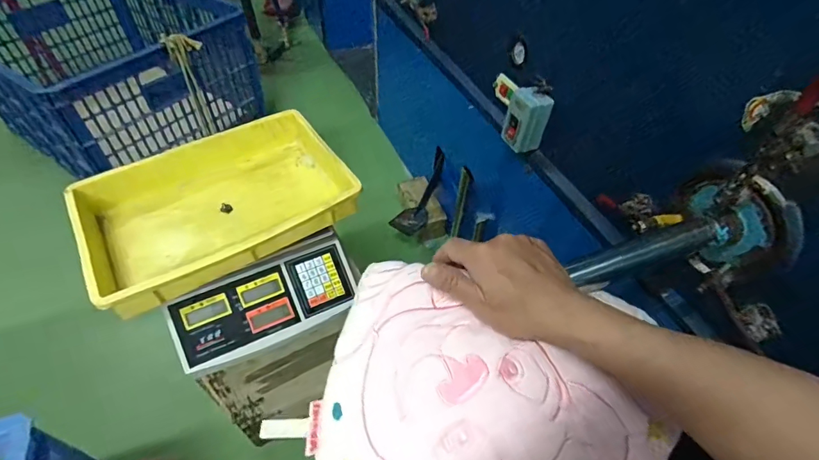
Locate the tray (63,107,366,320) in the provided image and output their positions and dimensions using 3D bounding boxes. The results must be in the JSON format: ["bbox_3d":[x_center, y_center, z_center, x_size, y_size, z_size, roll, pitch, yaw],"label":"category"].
[{"bbox_3d":[-0.298,-0.038,0.634,0.320,0.065,0.254,-27,55,-23],"label":"tray"}]

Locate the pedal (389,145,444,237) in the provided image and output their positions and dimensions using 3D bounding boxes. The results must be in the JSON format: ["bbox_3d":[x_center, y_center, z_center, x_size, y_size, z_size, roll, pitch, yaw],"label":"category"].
[{"bbox_3d":[0.044,-0.106,1.187,0.071,0.251,0.062,34,16,25],"label":"pedal"}]

